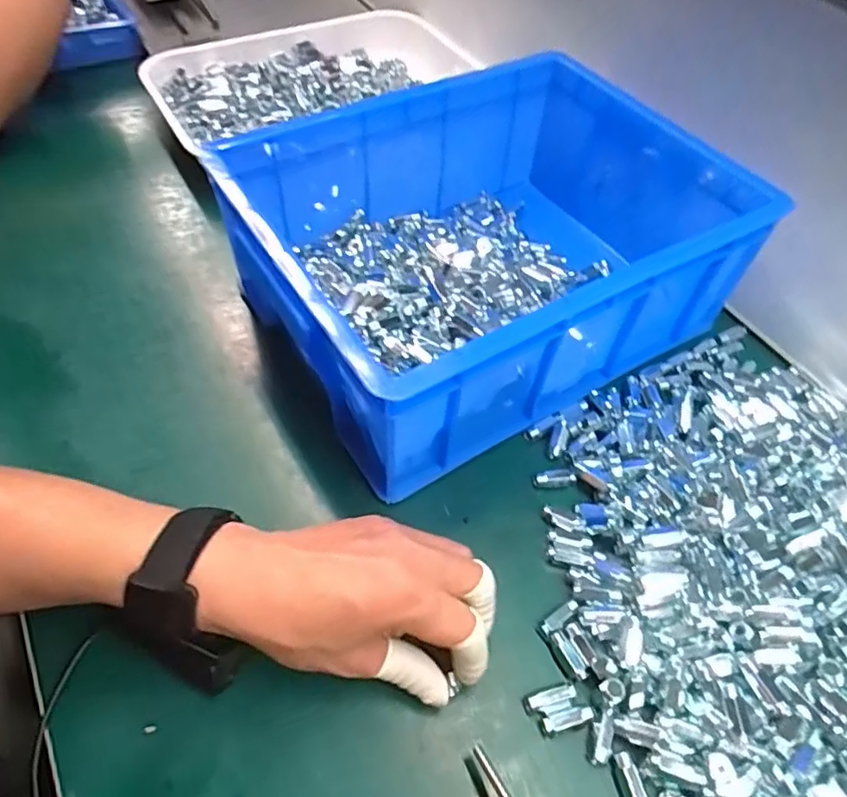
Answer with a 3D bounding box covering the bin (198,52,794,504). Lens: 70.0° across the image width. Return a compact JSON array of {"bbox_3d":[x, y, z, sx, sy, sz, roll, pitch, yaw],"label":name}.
[{"bbox_3d":[0.050,-0.128,0.473,0.350,0.123,0.268,-26,59,-21],"label":"bin"}]

